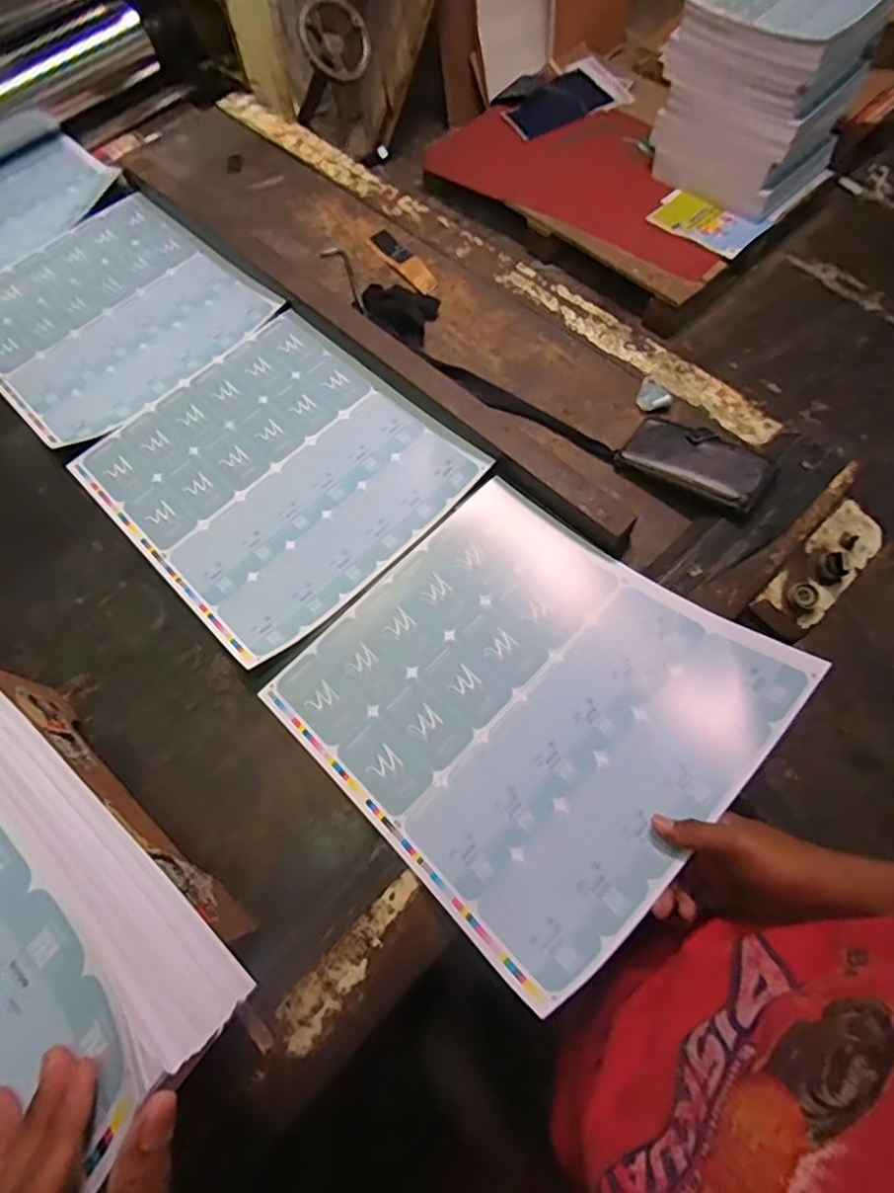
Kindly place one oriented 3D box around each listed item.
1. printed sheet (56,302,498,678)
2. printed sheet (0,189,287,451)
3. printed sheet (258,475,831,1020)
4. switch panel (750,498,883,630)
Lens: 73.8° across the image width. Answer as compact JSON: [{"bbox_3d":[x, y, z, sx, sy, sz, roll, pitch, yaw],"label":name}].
[{"bbox_3d":[-0.206,-0.156,0.717,0.381,0.011,0.354,42,75,18],"label":"printed sheet"},{"bbox_3d":[-0.485,-0.408,0.846,0.353,0.012,0.392,-43,72,-14],"label":"printed sheet"},{"bbox_3d":[0.065,0.081,0.558,0.373,0.095,0.358,42,75,18],"label":"printed sheet"},{"bbox_3d":[0.395,-0.033,0.621,0.148,0.027,0.058,-43,72,-14],"label":"switch panel"}]

